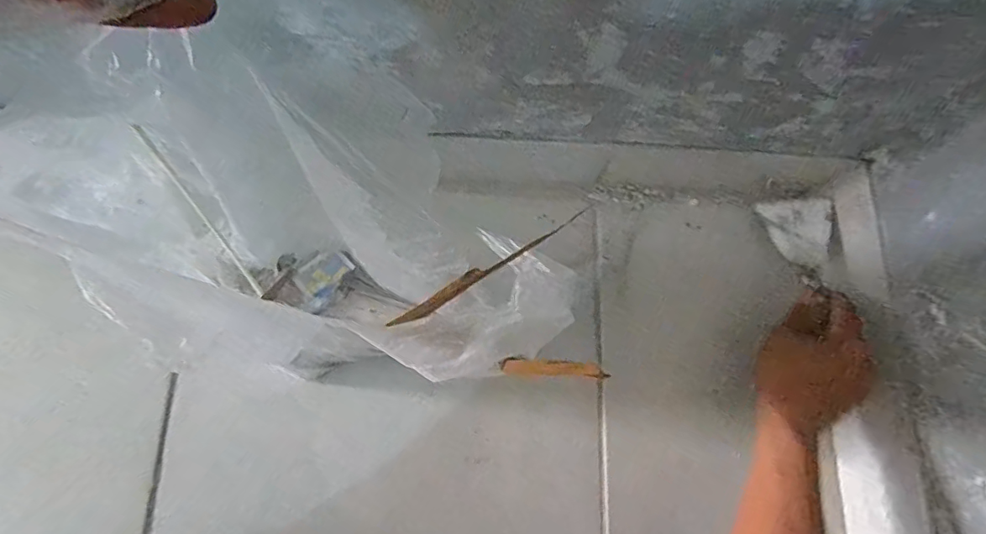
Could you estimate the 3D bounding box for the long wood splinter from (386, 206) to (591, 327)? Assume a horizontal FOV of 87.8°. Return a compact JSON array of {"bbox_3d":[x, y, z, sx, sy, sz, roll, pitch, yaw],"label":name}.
[{"bbox_3d":[-0.009,0.006,0.292,0.154,0.008,0.009,-31,73,36],"label":"long wood splinter"}]

